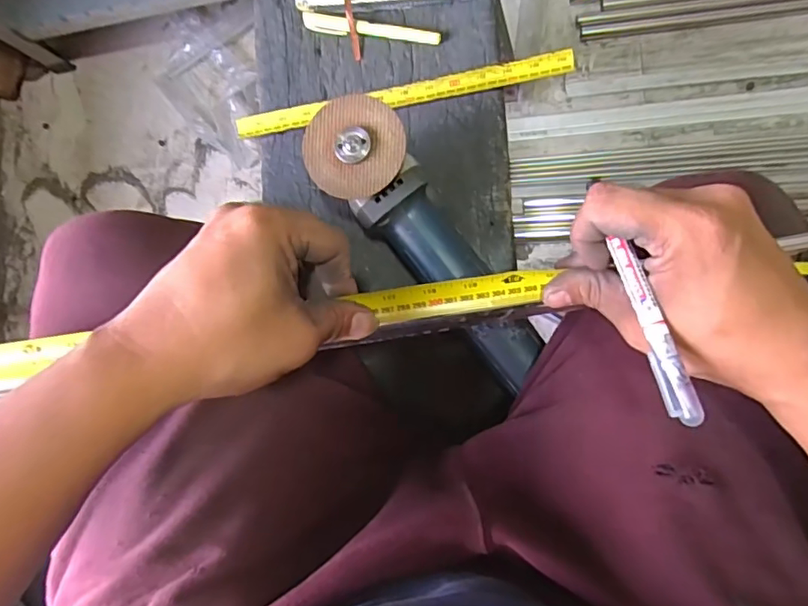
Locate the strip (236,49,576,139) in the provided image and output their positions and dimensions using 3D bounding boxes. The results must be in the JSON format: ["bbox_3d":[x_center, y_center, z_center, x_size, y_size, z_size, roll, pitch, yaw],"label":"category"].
[{"bbox_3d":[-0.004,-0.201,0.536,0.324,0.010,0.021,-8,93,9],"label":"strip"}]

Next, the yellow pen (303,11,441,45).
[{"bbox_3d":[-0.033,-0.270,0.545,0.136,0.011,0.015,11,92,9],"label":"yellow pen"}]

